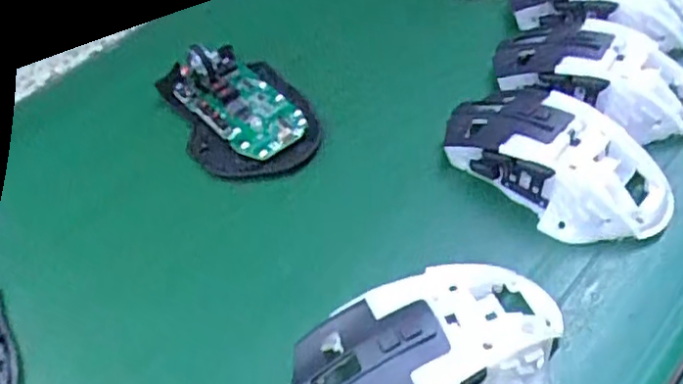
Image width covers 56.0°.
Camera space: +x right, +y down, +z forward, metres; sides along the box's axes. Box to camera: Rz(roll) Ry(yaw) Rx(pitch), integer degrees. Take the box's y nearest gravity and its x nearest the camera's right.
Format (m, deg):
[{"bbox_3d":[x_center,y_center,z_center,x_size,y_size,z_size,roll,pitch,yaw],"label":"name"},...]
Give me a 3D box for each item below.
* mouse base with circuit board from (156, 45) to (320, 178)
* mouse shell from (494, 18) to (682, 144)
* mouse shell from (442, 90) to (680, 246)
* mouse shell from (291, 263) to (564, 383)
[{"bbox_3d":[-0.060,-0.050,0.379,0.071,0.031,0.098,-30,51,-22],"label":"mouse base with circuit board"},{"bbox_3d":[0.145,-0.067,0.360,0.113,0.032,0.059,18,51,21],"label":"mouse shell"},{"bbox_3d":[0.109,-0.019,0.326,0.061,0.039,0.110,-35,53,-25],"label":"mouse shell"},{"bbox_3d":[0.038,0.063,0.264,0.115,0.038,0.061,-19,48,-13],"label":"mouse shell"}]

